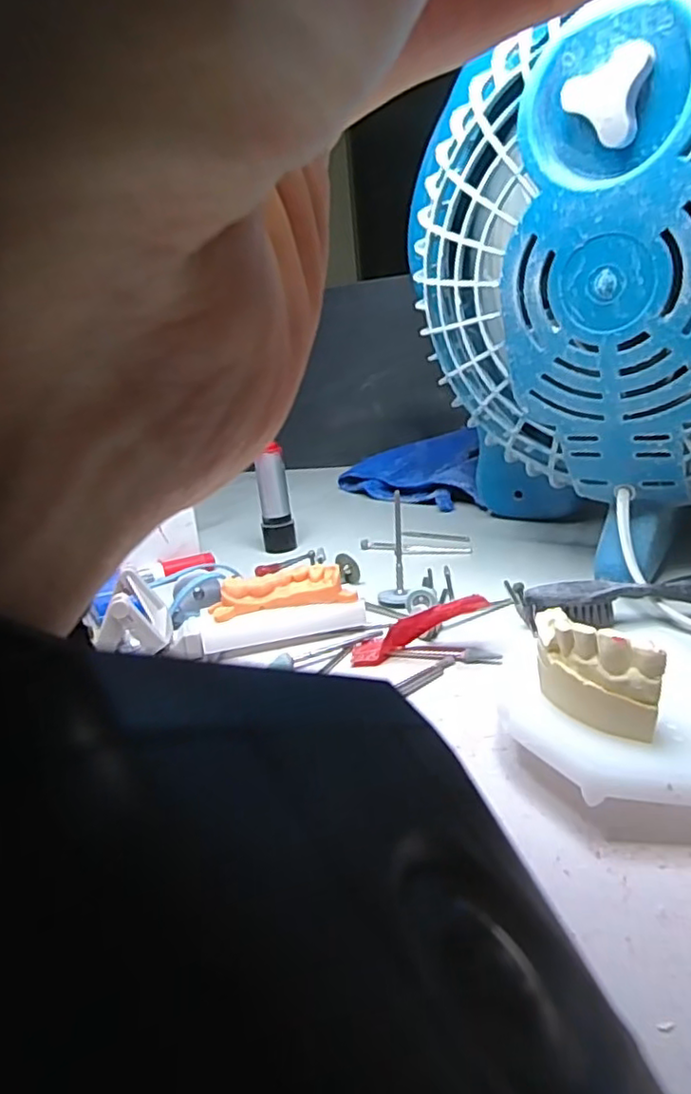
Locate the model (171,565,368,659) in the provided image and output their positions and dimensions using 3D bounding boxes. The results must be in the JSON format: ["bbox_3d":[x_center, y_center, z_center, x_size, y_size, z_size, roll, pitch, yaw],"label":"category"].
[{"bbox_3d":[-0.030,0.025,0.245,0.072,0.025,0.022,-9,17,-11],"label":"model"}]

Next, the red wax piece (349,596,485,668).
[{"bbox_3d":[0.026,0.029,0.227,0.051,0.009,0.014,-27,17,5],"label":"red wax piece"}]

